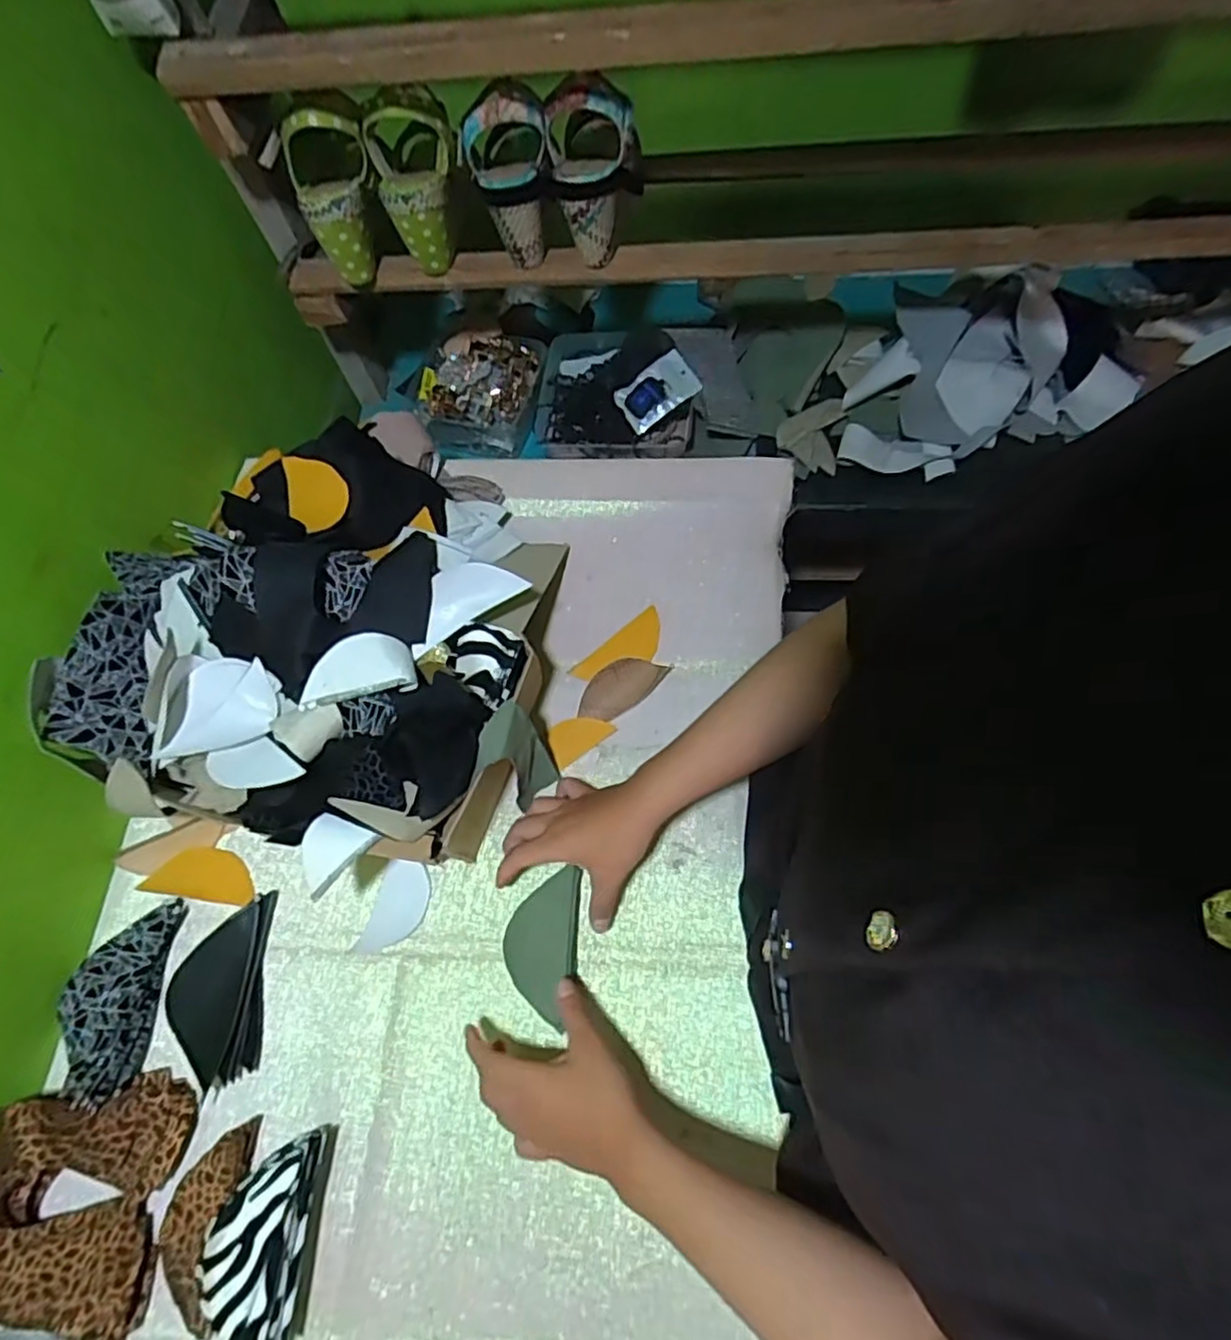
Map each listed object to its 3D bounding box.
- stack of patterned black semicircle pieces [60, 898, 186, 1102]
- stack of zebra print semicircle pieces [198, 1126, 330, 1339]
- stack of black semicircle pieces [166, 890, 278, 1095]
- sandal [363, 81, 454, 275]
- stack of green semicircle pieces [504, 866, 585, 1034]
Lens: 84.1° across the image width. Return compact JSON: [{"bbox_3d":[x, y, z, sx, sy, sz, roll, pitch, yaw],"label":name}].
[{"bbox_3d":[-0.418,0.271,0.561,0.080,0.020,0.142,-5,66,3],"label":"stack of patterned black semicircle pieces"},{"bbox_3d":[-0.247,0.399,0.482,0.062,0.060,0.122,-2,66,4],"label":"stack of zebra print semicircle pieces"},{"bbox_3d":[-0.329,0.264,0.568,0.073,0.016,0.137,-8,67,-1],"label":"stack of black semicircle pieces"},{"bbox_3d":[-0.198,-0.466,0.658,0.078,0.154,0.064,7,46,5],"label":"sandal"},{"bbox_3d":[-0.060,0.223,0.554,0.059,0.018,0.112,1,67,3],"label":"stack of green semicircle pieces"}]

